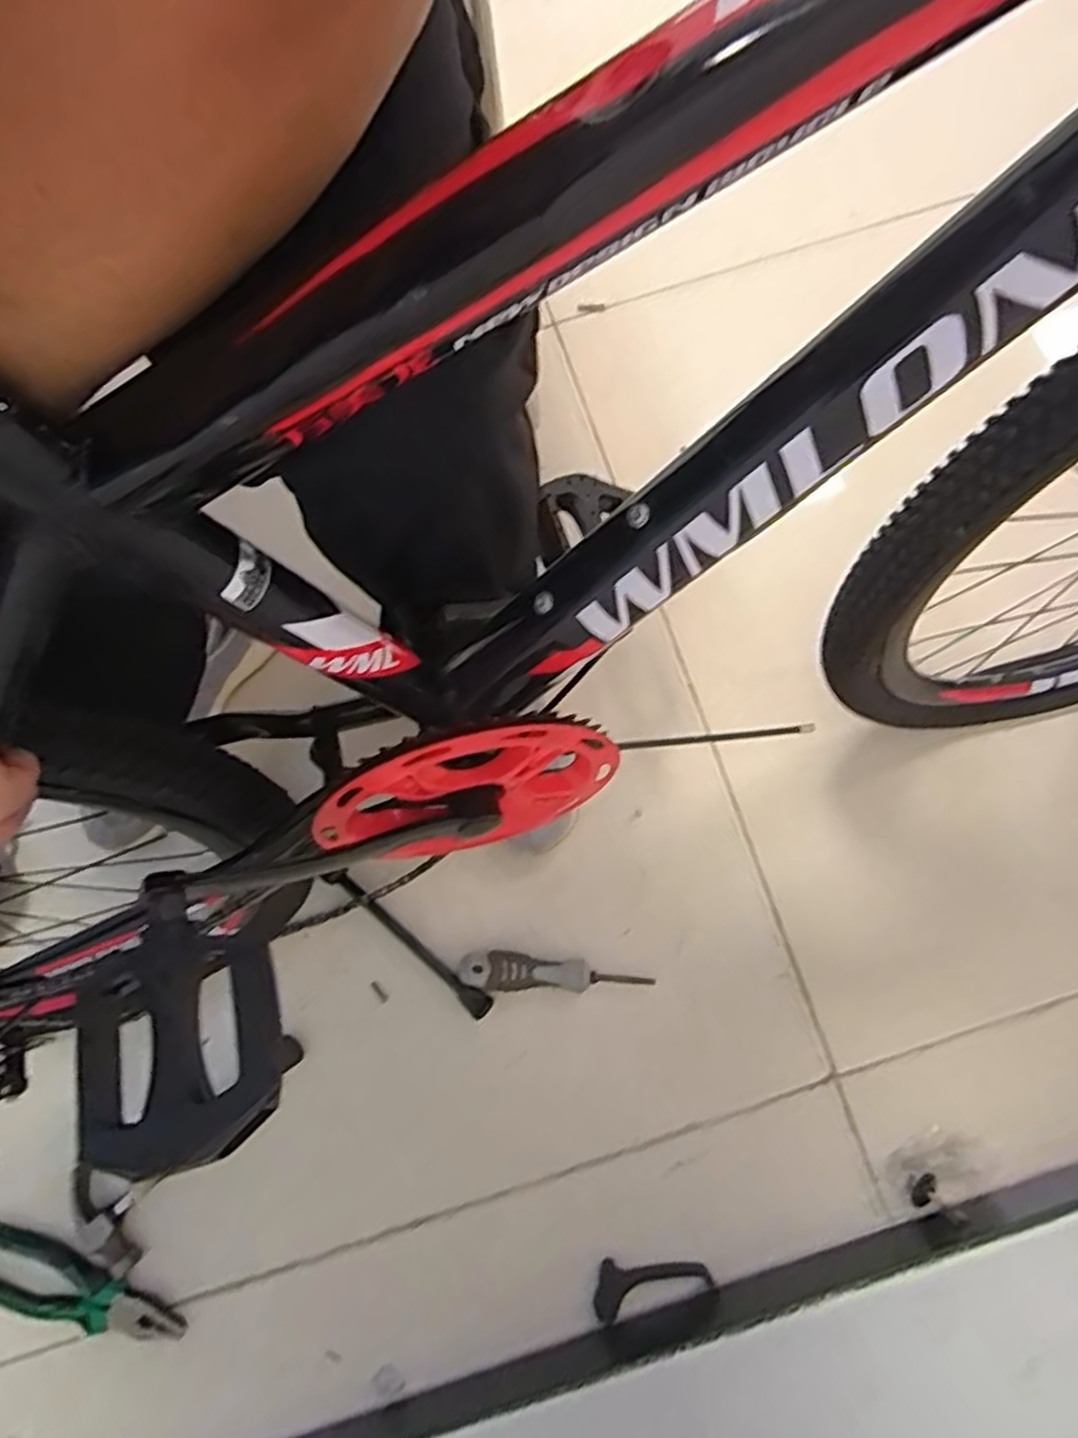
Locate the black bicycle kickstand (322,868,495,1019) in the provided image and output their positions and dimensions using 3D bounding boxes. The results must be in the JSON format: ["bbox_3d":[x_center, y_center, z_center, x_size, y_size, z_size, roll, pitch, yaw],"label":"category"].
[{"bbox_3d":[-0.118,0.201,0.686,0.188,0.027,0.019,38,76,13],"label":"black bicycle kickstand"}]

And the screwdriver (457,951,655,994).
[{"bbox_3d":[0.014,0.224,0.670,0.166,0.029,0.032,1,71,1],"label":"screwdriver"}]

